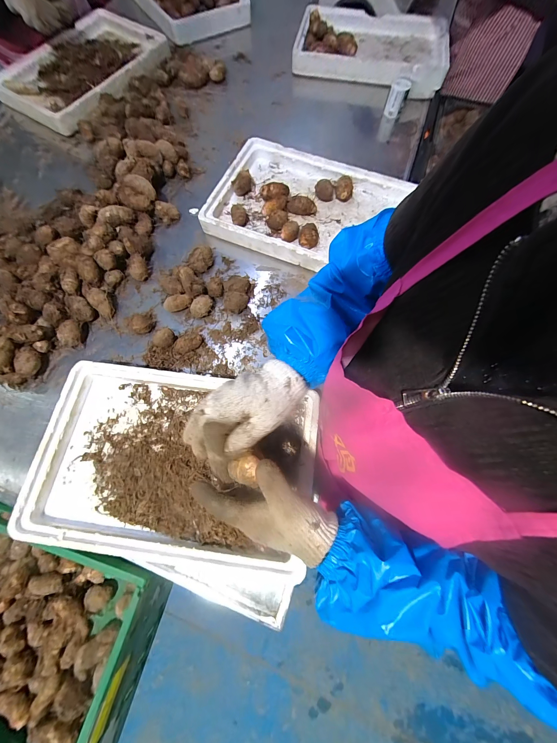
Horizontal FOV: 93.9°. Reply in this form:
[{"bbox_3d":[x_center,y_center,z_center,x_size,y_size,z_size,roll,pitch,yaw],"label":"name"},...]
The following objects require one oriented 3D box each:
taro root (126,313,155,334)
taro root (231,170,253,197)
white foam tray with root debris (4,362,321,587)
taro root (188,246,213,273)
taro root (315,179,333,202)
[{"bbox_3d":[-0.294,-0.104,0.558,0.043,0.036,0.051,39,76,11],"label":"taro root"},{"bbox_3d":[-0.092,-0.478,0.655,0.051,0.034,0.054,-4,72,-2],"label":"taro root"},{"bbox_3d":[-0.172,0.148,0.449,0.459,0.039,0.288,7,72,2],"label":"white foam tray with root debris"},{"bbox_3d":[-0.179,-0.259,0.606,0.060,0.046,0.042,-24,74,-8],"label":"taro root"},{"bbox_3d":[0.115,-0.454,0.647,0.046,0.034,0.045,10,73,3],"label":"taro root"}]

